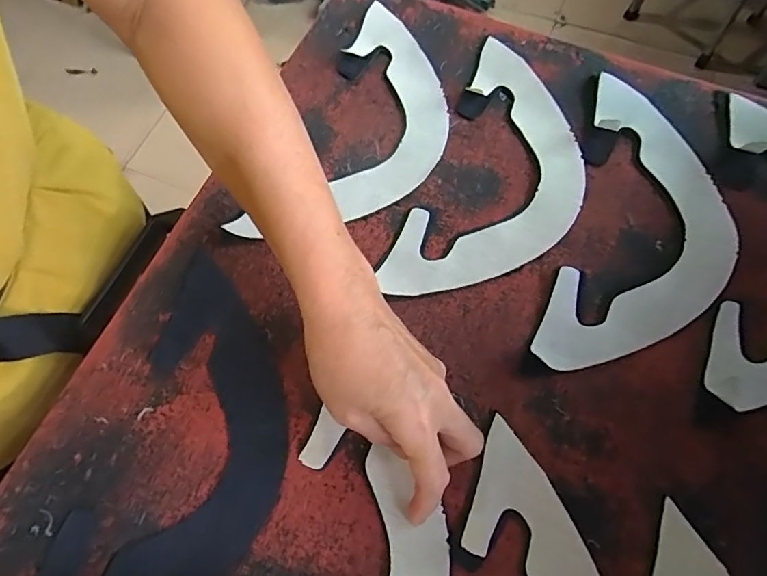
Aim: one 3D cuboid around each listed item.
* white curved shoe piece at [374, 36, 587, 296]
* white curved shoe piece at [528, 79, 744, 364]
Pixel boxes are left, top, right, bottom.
[{"bbox_3d":[0.094,-0.085,0.374,0.115,0.009,0.238,22,71,11],"label":"white curved shoe piece"},{"bbox_3d":[0.196,-0.045,0.354,0.117,0.008,0.243,19,71,8],"label":"white curved shoe piece"}]

